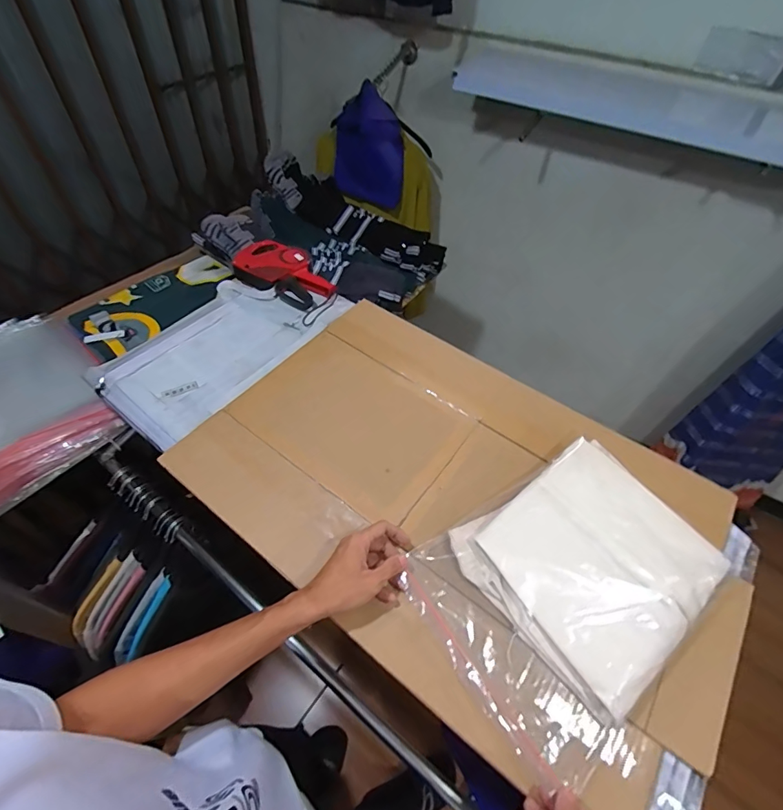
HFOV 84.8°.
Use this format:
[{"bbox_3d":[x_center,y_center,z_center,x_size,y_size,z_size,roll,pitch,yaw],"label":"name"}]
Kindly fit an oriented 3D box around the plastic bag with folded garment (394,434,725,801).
[{"bbox_3d":[0.233,0.228,0.551,0.355,0.050,0.279,-29,58,-21],"label":"plastic bag with folded garment"}]

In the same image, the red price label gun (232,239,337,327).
[{"bbox_3d":[-0.226,-0.281,0.929,0.234,0.050,0.137,36,60,23],"label":"red price label gun"}]

